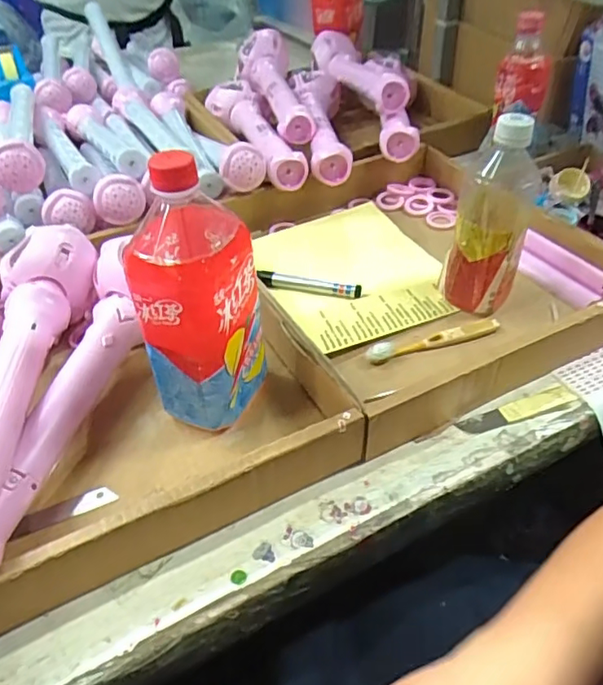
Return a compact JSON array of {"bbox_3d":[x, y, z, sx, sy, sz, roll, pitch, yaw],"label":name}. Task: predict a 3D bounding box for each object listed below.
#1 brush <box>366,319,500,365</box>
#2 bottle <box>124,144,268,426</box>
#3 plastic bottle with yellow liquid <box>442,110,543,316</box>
[{"bbox_3d":[0.126,-0.004,0.539,0.138,0.010,0.021,-15,44,-14],"label":"brush"},{"bbox_3d":[-0.078,-0.036,0.437,0.088,0.222,0.102,-8,43,-7],"label":"bottle"},{"bbox_3d":[0.181,-0.118,0.535,0.063,0.174,0.070,20,47,22],"label":"plastic bottle with yellow liquid"}]

